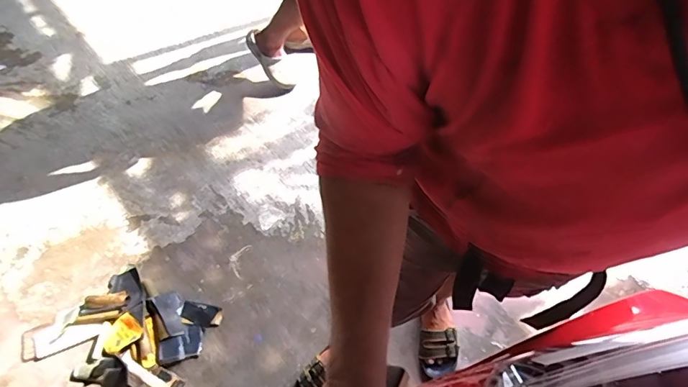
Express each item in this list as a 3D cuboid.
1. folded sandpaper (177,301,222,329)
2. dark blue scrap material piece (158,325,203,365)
[{"bbox_3d":[-0.433,0.365,1.330,0.129,0.014,0.064,9,57,6],"label":"folded sandpaper"},{"bbox_3d":[-0.474,0.437,1.281,0.124,0.023,0.084,-19,61,-13],"label":"dark blue scrap material piece"}]

